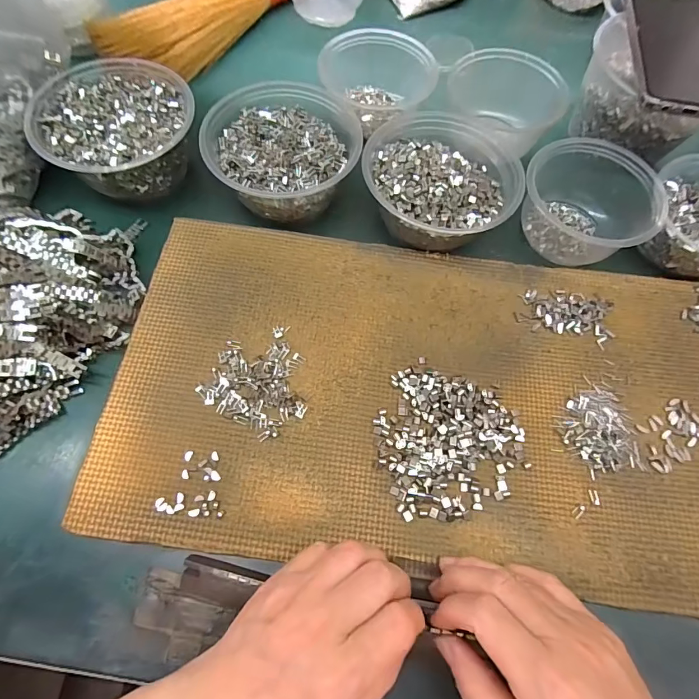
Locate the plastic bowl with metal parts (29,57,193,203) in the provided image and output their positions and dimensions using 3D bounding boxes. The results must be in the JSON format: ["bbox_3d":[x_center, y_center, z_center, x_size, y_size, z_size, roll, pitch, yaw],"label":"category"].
[{"bbox_3d":[-0.211,-0.204,0.383,0.129,0.058,0.137,1,68,-3],"label":"plastic bowl with metal parts"}]

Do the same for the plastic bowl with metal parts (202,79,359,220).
[{"bbox_3d":[-0.059,-0.186,0.383,0.132,0.055,0.132,1,68,-3],"label":"plastic bowl with metal parts"}]

